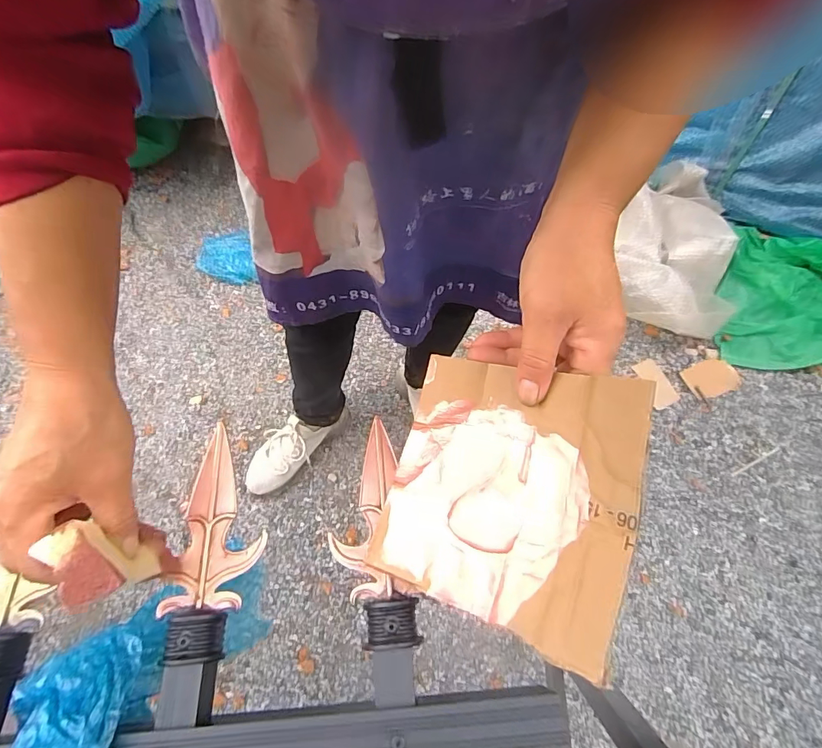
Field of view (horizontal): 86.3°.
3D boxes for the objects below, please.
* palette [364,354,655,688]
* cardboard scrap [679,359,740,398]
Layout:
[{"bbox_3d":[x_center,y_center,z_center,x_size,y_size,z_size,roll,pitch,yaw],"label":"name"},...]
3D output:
[{"bbox_3d":[0.057,0.071,0.275,0.151,0.017,0.151,9,79,34],"label":"palette"},{"bbox_3d":[0.748,0.010,1.088,0.115,0.012,0.089,-23,69,-1],"label":"cardboard scrap"}]

